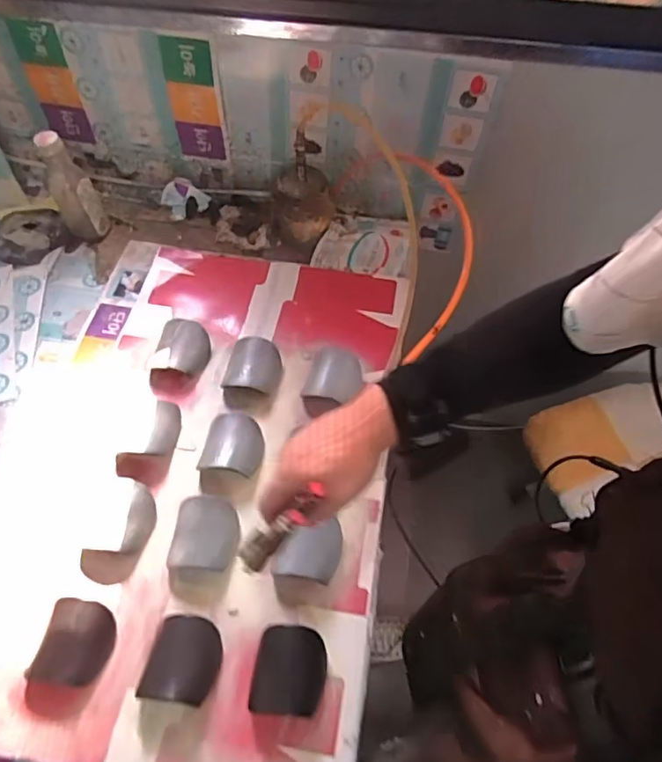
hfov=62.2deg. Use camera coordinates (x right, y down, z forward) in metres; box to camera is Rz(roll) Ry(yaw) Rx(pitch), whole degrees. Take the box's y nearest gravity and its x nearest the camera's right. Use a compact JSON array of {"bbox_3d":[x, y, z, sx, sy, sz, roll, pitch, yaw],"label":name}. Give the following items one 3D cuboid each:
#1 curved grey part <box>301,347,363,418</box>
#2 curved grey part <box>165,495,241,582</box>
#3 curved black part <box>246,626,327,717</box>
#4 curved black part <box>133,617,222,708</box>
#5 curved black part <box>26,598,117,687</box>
[{"bbox_3d":[0.003,0.009,0.857,0.084,0.045,0.125,18,59,11],"label":"curved grey part"},{"bbox_3d":[-0.164,0.206,0.711,0.084,0.036,0.107,7,57,4],"label":"curved grey part"},{"bbox_3d":[-0.047,0.332,0.632,0.082,0.036,0.090,6,57,3],"label":"curved black part"},{"bbox_3d":[-0.170,0.321,0.634,0.083,0.038,0.090,8,57,5],"label":"curved black part"},{"bbox_3d":[-0.303,0.312,0.652,0.074,0.039,0.089,8,57,5],"label":"curved black part"}]

